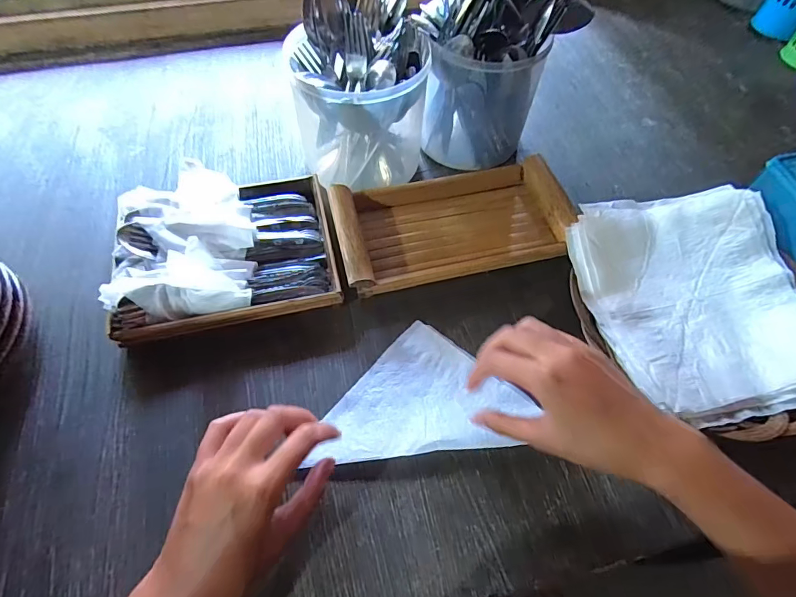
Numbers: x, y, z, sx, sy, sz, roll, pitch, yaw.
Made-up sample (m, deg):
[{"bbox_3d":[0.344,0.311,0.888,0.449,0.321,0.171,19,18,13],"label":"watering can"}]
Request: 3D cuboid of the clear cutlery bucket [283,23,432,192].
[{"bbox_3d":[-0.031,-0.198,0.446,0.115,0.186,0.122,5,58,2],"label":"clear cutlery bucket"}]

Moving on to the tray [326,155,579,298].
[{"bbox_3d":[0.058,-0.084,0.464,0.243,0.041,0.139,-12,59,-8],"label":"tray"}]

